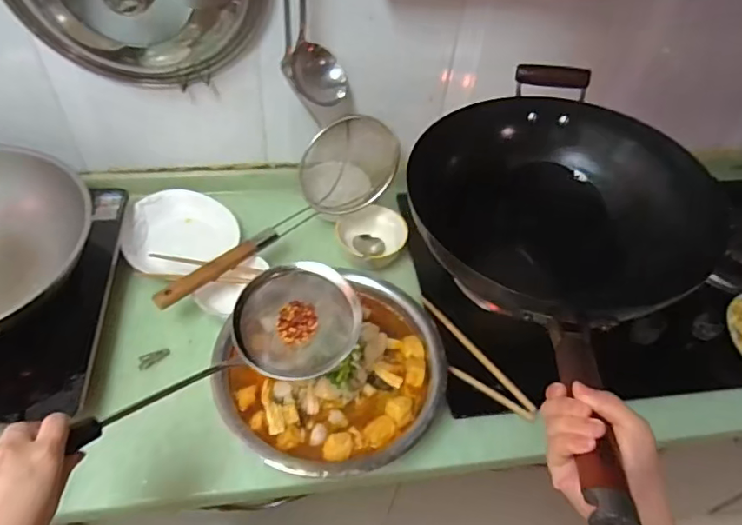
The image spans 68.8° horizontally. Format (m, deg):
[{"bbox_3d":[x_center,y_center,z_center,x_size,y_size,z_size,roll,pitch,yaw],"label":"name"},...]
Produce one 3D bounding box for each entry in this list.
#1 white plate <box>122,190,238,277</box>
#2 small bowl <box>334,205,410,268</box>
[{"bbox_3d":[-0.319,-0.055,0.883,0.168,0.032,0.166,3,50,-4],"label":"white plate"},{"bbox_3d":[0.011,-0.037,0.885,0.119,0.049,0.112,3,50,-4],"label":"small bowl"}]

